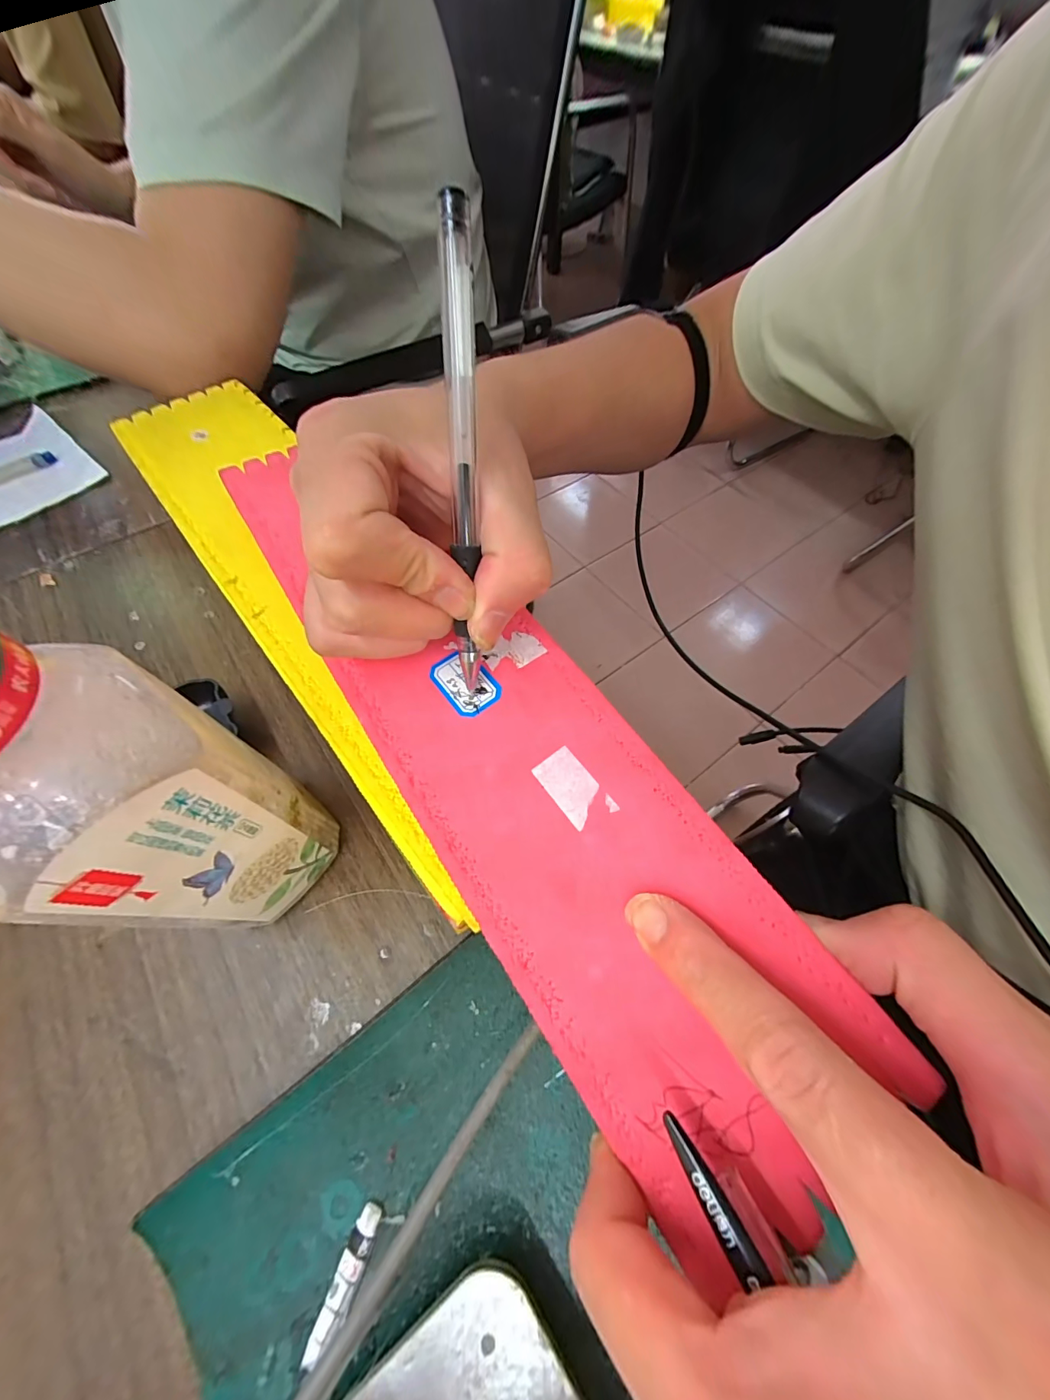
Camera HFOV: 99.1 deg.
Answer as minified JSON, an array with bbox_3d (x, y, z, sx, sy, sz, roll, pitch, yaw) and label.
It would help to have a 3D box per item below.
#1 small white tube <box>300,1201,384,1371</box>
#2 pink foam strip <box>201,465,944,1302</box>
[{"bbox_3d":[-0.060,0.195,0.150,0.008,0.005,0.039,20,62,10],"label":"small white tube"},{"bbox_3d":[-0.021,0.001,0.169,0.084,0.008,0.320,-33,68,-20],"label":"pink foam strip"}]

